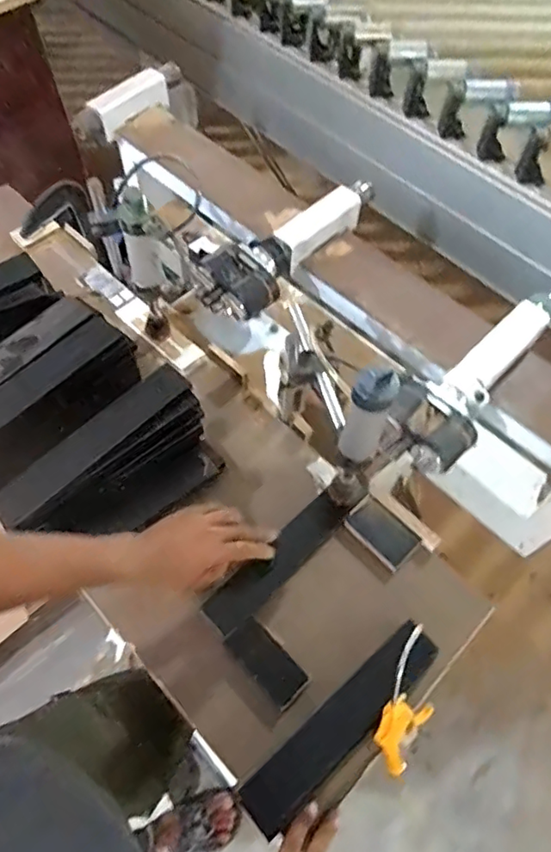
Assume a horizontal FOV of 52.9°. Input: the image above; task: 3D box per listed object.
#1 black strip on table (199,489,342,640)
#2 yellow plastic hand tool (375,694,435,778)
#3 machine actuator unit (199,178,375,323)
[{"bbox_3d":[0.002,0.194,0.784,0.234,0.011,0.056,-42,66,-11],"label":"black strip on table"},{"bbox_3d":[0.144,0.357,0.661,0.088,0.125,0.030,-45,40,-13],"label":"yellow plastic hand tool"},{"bbox_3d":[0.038,-0.371,1.070,0.131,0.085,0.457,38,67,17],"label":"machine actuator unit"}]

